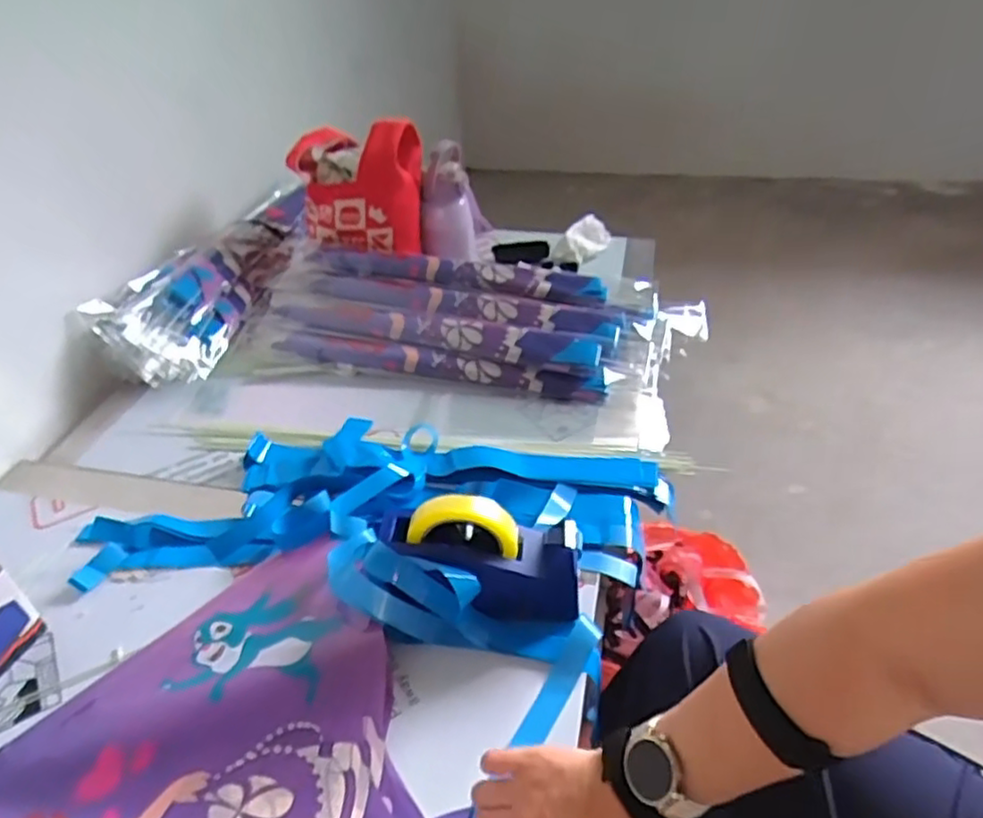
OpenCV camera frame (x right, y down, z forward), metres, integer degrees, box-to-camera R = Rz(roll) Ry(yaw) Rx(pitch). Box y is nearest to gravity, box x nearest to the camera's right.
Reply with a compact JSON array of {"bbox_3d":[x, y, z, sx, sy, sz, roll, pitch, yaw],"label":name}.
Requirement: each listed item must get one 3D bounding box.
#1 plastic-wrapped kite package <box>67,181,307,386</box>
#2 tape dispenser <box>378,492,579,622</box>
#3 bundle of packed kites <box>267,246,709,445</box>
[{"bbox_3d":[-0.455,-0.234,1.175,0.174,0.102,0.501,9,42,15],"label":"plastic-wrapped kite package"},{"bbox_3d":[-0.009,0.152,0.674,0.194,0.136,0.075,-1,41,4],"label":"tape dispenser"},{"bbox_3d":[-0.040,-0.160,1.095,0.708,0.061,0.364,13,44,19],"label":"bundle of packed kites"}]

